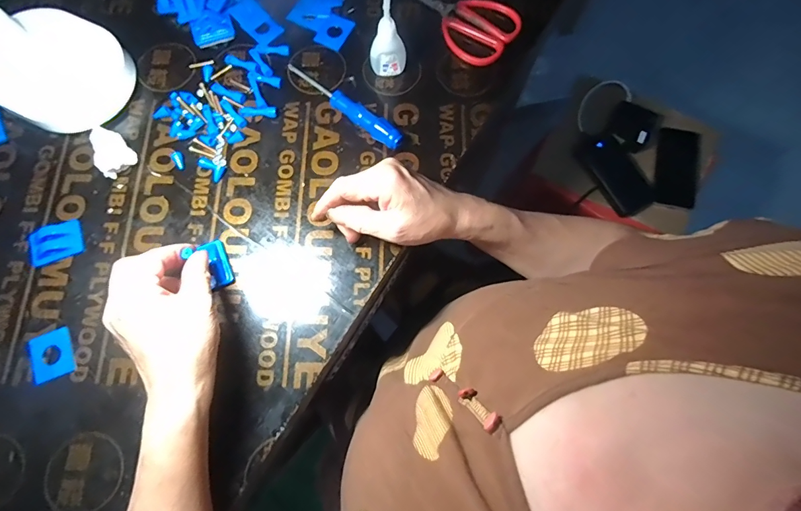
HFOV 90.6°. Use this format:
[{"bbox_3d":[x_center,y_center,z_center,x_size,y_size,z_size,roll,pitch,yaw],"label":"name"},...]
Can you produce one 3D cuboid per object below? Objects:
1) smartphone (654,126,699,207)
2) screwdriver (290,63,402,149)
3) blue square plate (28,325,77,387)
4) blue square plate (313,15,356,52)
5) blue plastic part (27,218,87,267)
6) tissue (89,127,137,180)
[{"bbox_3d":[0.536,-0.166,0.762,0.088,0.013,0.164,12,75,-4],"label":"smartphone"},{"bbox_3d":[-0.058,-0.159,0.412,0.151,0.019,0.020,41,79,10],"label":"screwdriver"},{"bbox_3d":[-0.310,0.089,0.352,0.035,0.004,0.044,-25,71,-11],"label":"blue square plate"},{"bbox_3d":[-0.075,-0.252,0.446,0.035,0.004,0.045,24,76,7],"label":"blue square plate"},{"bbox_3d":[-0.330,-0.012,0.378,0.047,0.007,0.038,-24,76,-6],"label":"blue plastic part"},{"bbox_3d":[-0.286,-0.102,0.390,0.033,0.032,0.037,-41,78,-10],"label":"tissue"}]

